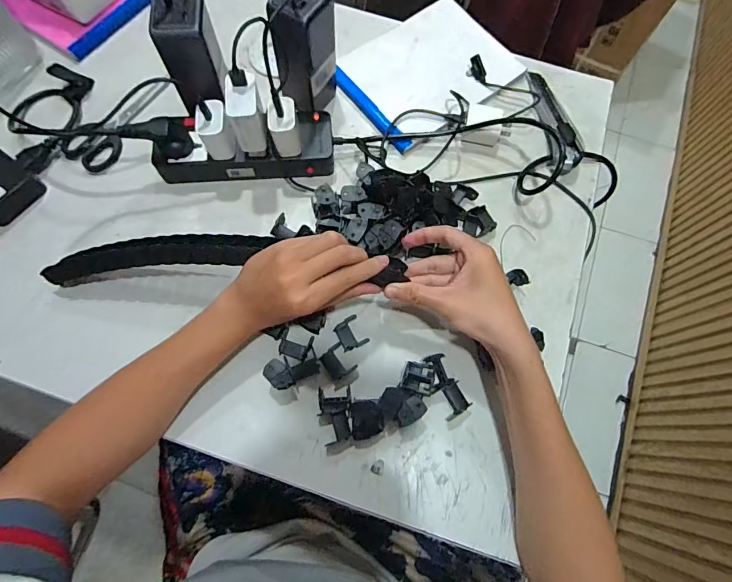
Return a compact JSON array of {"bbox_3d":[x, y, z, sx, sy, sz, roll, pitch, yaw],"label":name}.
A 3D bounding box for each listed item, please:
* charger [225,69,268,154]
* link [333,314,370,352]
[{"bbox_3d":[-0.124,-0.180,0.430,0.030,0.068,0.043,-11,71,-6],"label":"charger"},{"bbox_3d":[-0.016,0.045,0.431,0.027,0.016,0.033,-26,74,-11],"label":"link"}]

